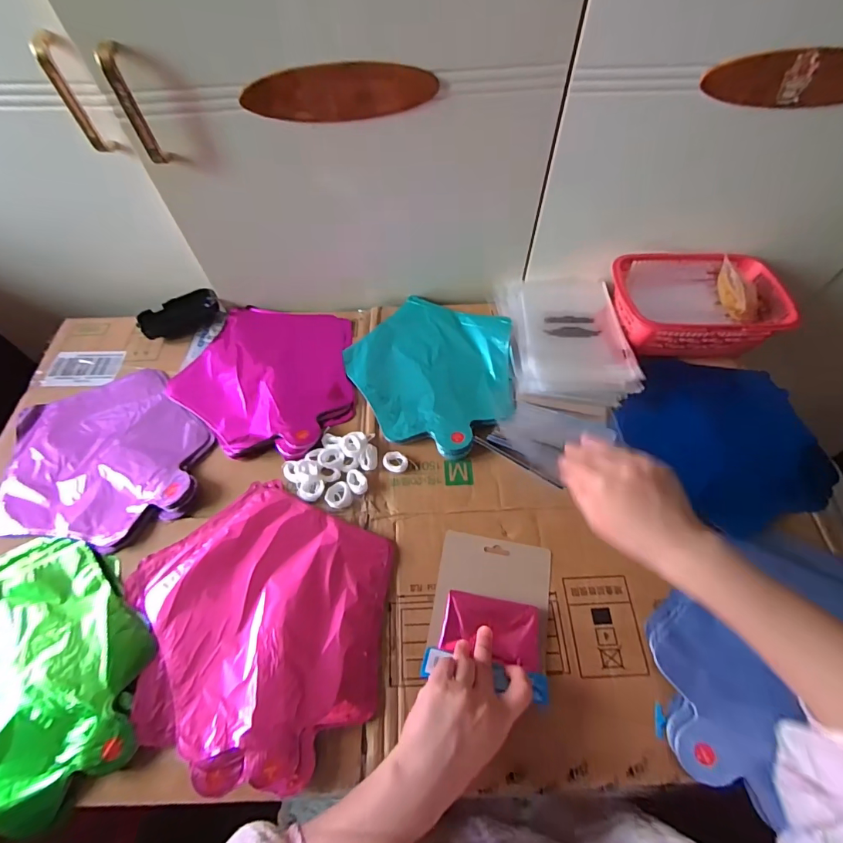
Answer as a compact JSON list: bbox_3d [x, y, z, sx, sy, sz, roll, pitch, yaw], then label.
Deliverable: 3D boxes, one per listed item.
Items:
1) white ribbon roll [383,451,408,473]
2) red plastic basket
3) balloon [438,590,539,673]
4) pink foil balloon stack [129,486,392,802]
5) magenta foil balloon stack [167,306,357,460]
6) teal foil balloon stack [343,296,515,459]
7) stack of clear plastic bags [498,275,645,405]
[{"bbox_3d":[-0.031,0.049,0.519,0.028,0.010,0.026,-1,59,1],"label":"white ribbon roll"},{"bbox_3d":[0.370,-0.162,0.601,0.215,0.100,0.145,-5,59,-1],"label":"red plastic basket"},{"bbox_3d":[0.069,0.205,0.433,0.092,0.013,0.056,10,62,5],"label":"balloon"},{"bbox_3d":[-0.165,0.195,0.434,0.263,0.019,0.245,21,62,14],"label":"pink foil balloon stack"},{"bbox_3d":[-0.206,-0.063,0.587,0.234,0.030,0.230,4,60,5],"label":"magenta foil balloon stack"},{"bbox_3d":[0.014,-0.072,0.583,0.225,0.014,0.219,23,63,17],"label":"teal foil balloon stack"},{"bbox_3d":[0.198,-0.120,0.602,0.158,0.038,0.214,1,52,-4],"label":"stack of clear plastic bags"}]

